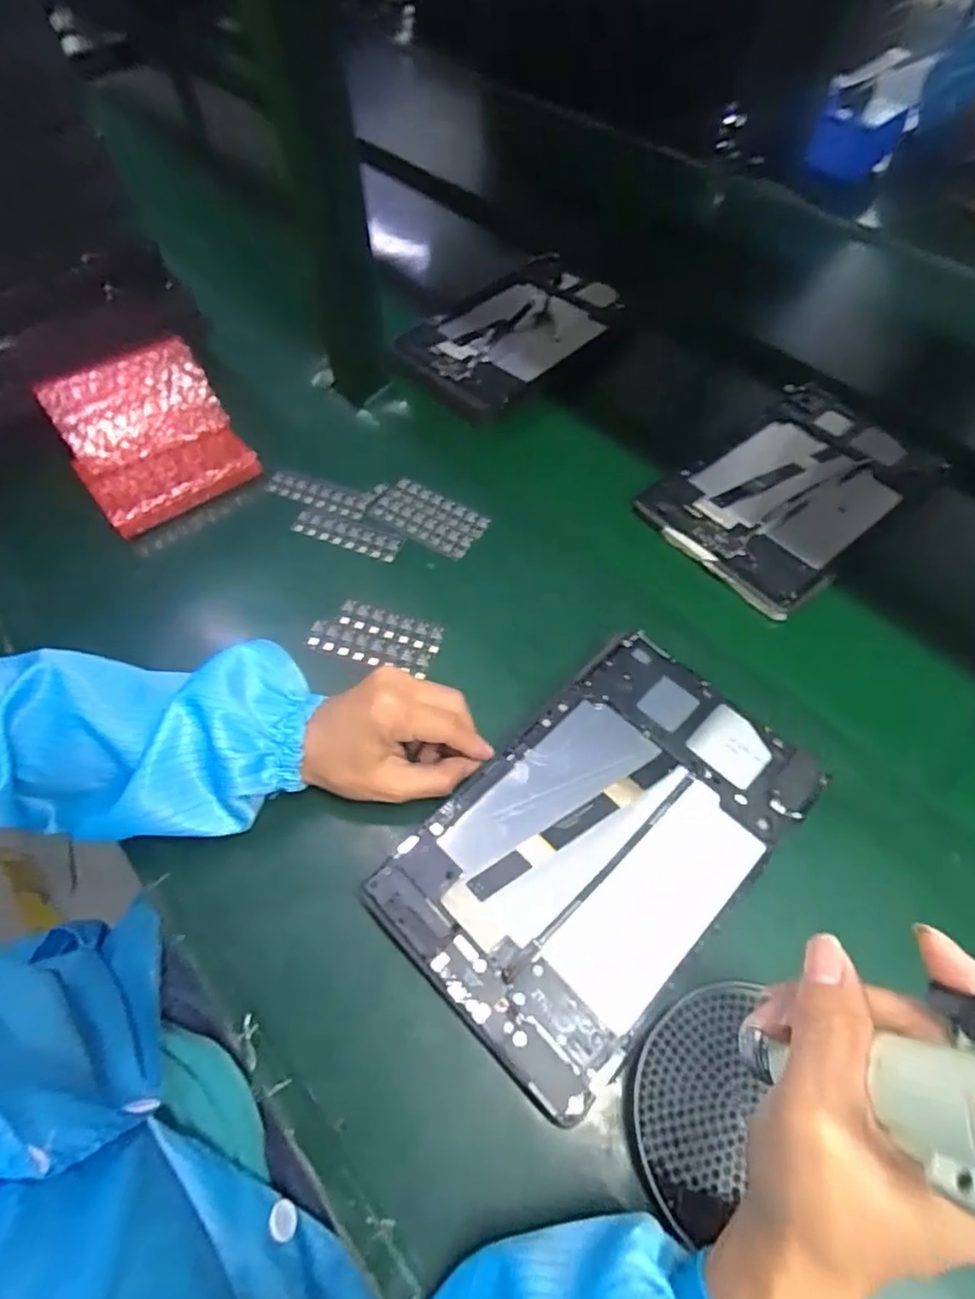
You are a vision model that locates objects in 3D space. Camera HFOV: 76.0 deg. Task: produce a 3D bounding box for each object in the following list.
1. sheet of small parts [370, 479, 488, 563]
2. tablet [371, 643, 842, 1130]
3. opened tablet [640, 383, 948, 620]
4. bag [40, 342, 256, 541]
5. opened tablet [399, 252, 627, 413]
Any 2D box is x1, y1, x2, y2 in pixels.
[{"bbox_3d":[-0.050,-0.111,0.528,0.094,0.005,0.051,30,66,18],"label":"sheet of small parts"},{"bbox_3d":[0.066,0.105,0.357,0.235,0.015,0.148,-40,63,-23],"label":"tablet"},{"bbox_3d":[0.263,-0.143,0.543,0.248,0.016,0.157,-37,63,-22],"label":"opened tablet"},{"bbox_3d":[-0.283,-0.179,0.530,0.130,0.080,0.120,-34,64,-20],"label":"bag"},{"bbox_3d":[0.031,-0.338,0.652,0.154,0.014,0.239,39,66,23],"label":"opened tablet"}]

